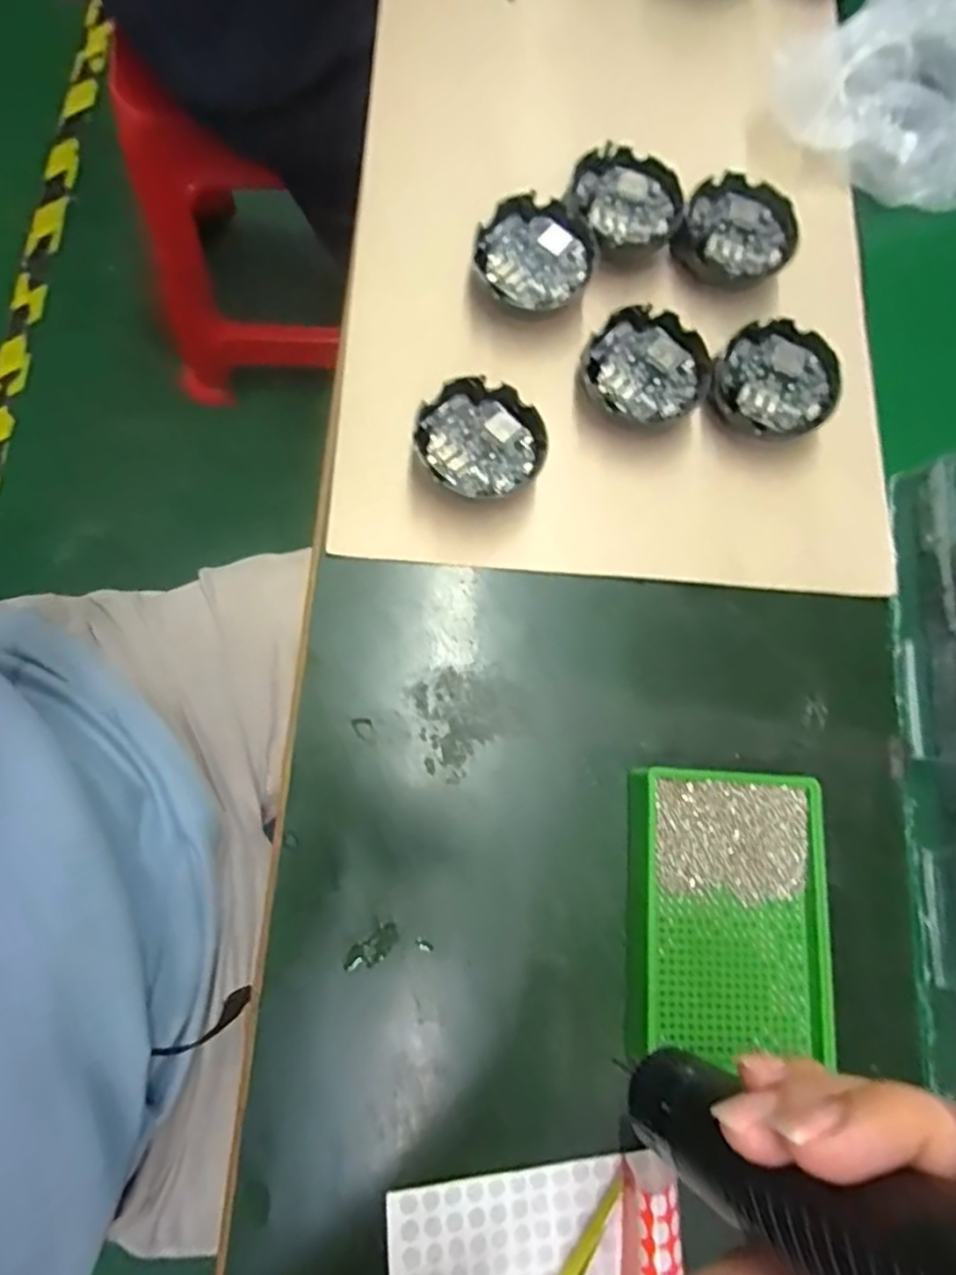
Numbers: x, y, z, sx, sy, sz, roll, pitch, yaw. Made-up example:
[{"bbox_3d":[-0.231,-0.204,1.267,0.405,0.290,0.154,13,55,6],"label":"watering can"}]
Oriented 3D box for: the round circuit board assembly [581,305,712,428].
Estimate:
[{"bbox_3d":[0.098,-0.155,0.389,0.071,0.027,0.061,8,77,2],"label":"round circuit board assembly"}]

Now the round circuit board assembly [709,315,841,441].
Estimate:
[{"bbox_3d":[0.174,-0.149,0.396,0.069,0.027,0.066,1,78,-7],"label":"round circuit board assembly"}]

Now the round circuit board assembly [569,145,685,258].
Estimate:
[{"bbox_3d":[0.092,-0.263,0.406,0.070,0.020,0.064,-22,82,-11],"label":"round circuit board assembly"}]

